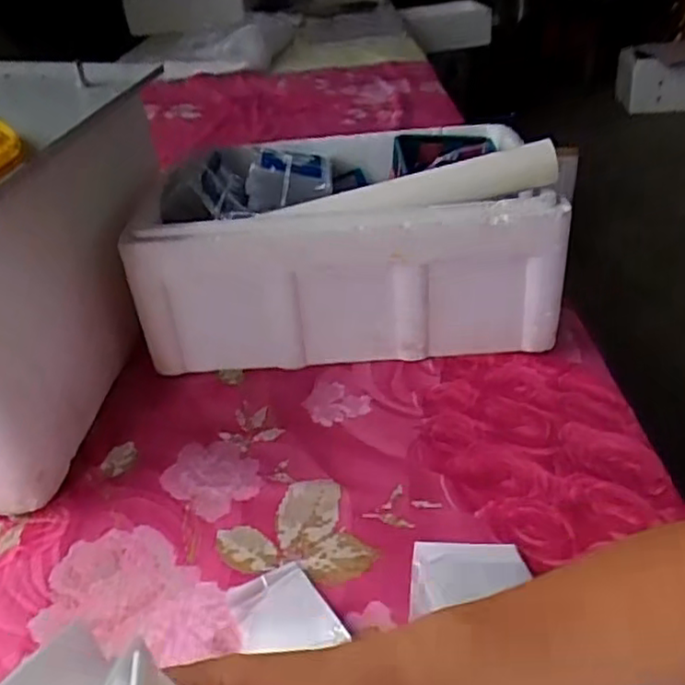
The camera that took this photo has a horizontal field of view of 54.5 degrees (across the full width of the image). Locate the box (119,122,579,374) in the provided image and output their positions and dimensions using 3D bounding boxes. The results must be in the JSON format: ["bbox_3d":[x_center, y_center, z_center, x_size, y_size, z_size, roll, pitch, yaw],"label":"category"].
[{"bbox_3d":[0.002,-0.107,0.705,0.387,0.183,0.253,-5,35,0],"label":"box"}]

